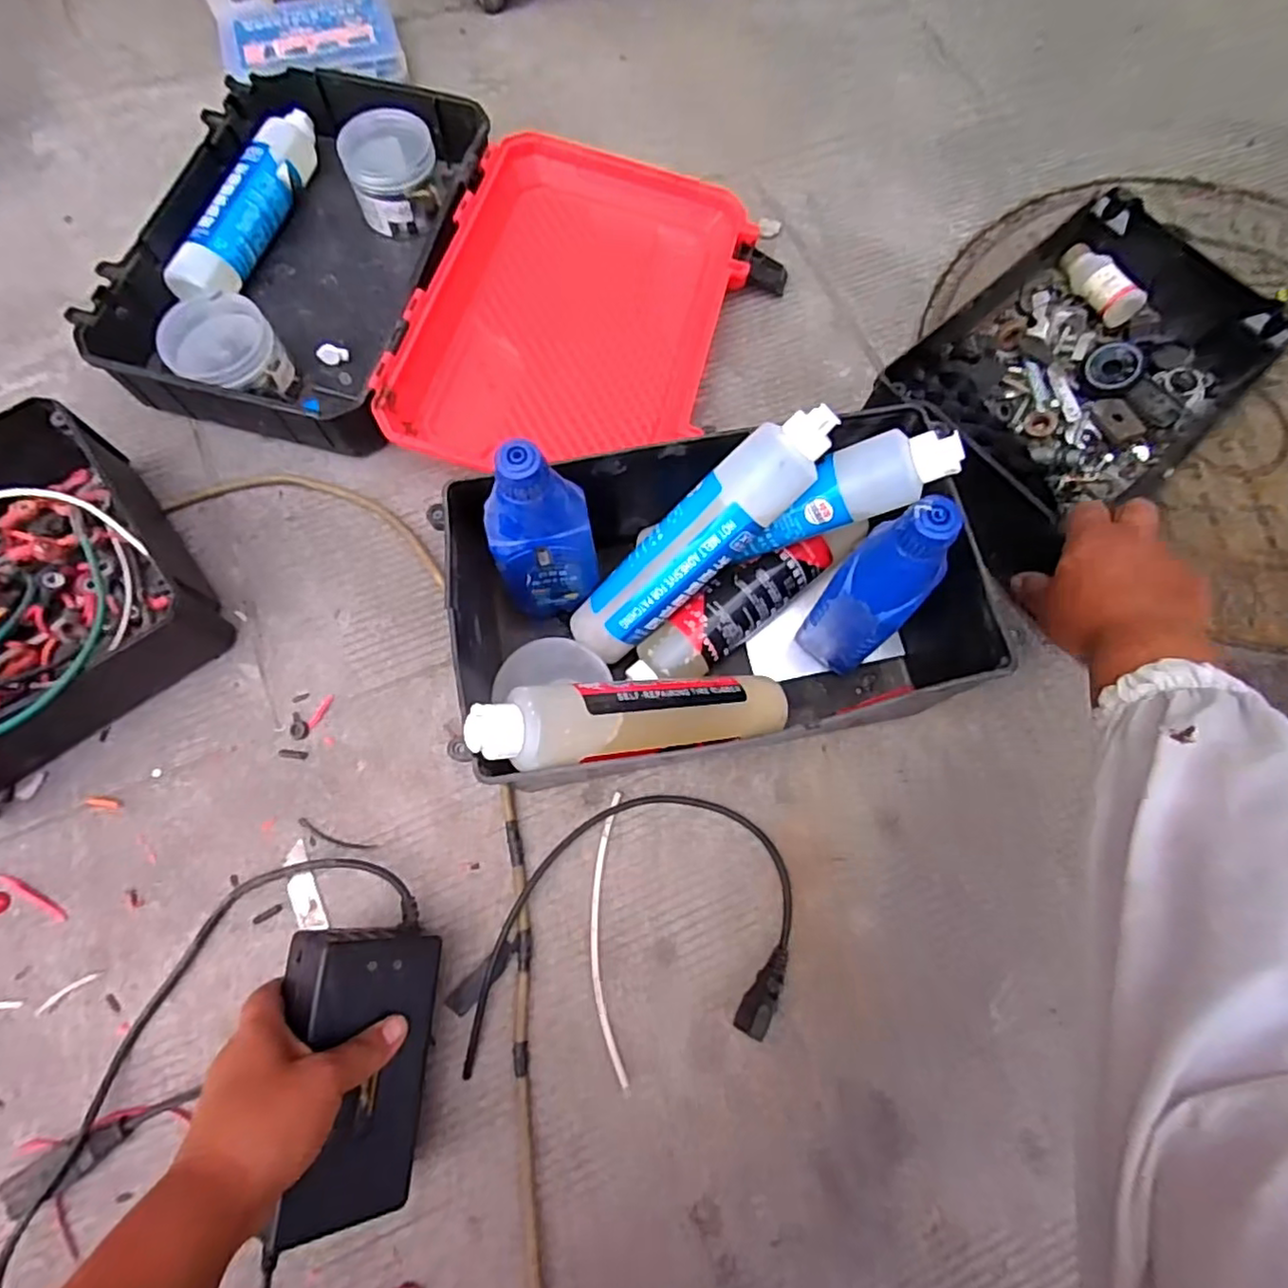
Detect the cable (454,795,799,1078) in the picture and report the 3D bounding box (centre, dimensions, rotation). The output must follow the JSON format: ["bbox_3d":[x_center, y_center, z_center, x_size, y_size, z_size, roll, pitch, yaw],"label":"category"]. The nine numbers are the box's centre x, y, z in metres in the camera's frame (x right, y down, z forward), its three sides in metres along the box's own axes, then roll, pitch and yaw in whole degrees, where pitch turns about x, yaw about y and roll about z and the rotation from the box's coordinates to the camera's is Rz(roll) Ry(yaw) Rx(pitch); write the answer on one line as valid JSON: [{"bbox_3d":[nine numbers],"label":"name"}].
[{"bbox_3d":[-0.010,0.191,0.460,0.231,0.022,0.159,-7,72,-4],"label":"cable"}]

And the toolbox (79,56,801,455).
[{"bbox_3d":[-0.167,-0.327,0.606,0.520,0.079,0.395,17,72,4],"label":"toolbox"}]

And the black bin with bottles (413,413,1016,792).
[{"bbox_3d":[0.044,-0.033,0.446,0.327,0.186,0.198,-11,72,-5],"label":"black bin with bottles"}]

